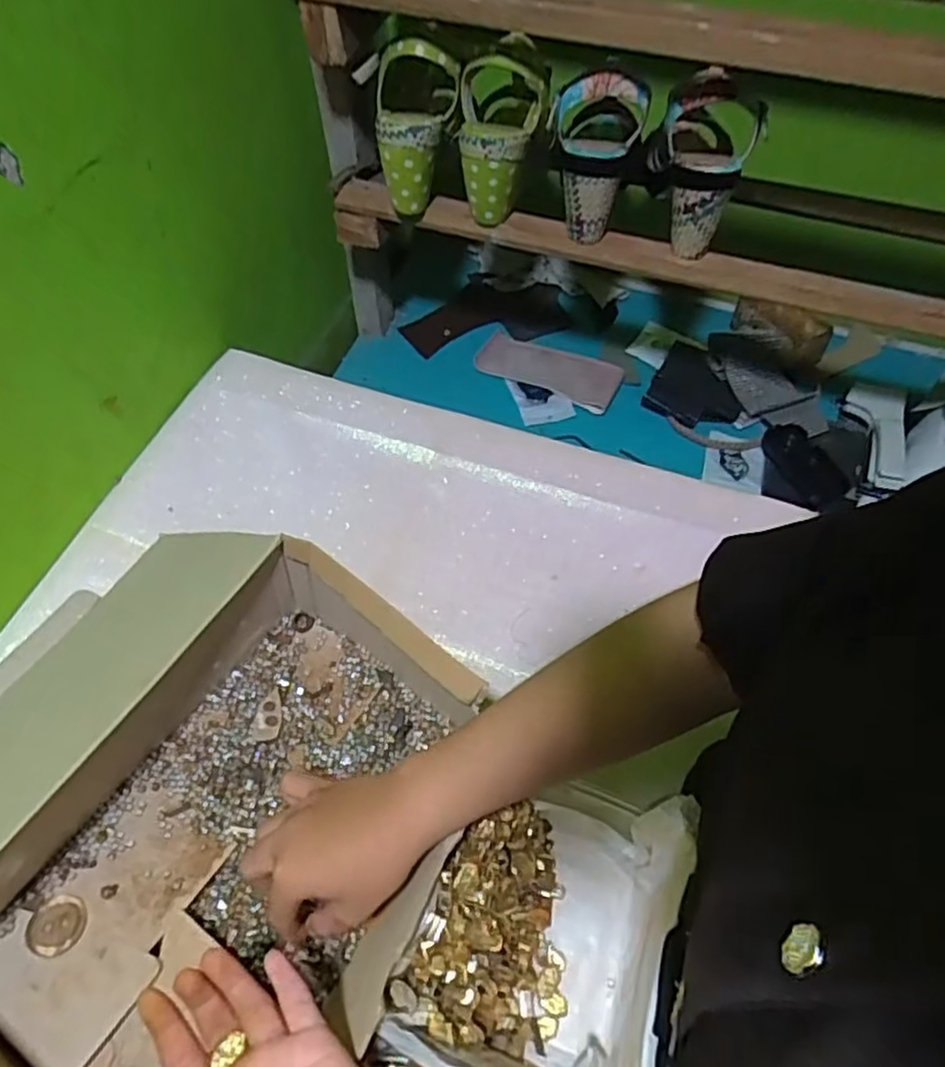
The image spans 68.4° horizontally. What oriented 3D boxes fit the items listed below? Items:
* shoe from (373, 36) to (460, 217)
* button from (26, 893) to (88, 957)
[{"bbox_3d":[-0.062,-0.379,0.661,0.078,0.146,0.068,19,34,9],"label":"shoe"},{"bbox_3d":[-0.263,0.247,0.440,0.034,0.005,0.032,11,57,4],"label":"button"}]

